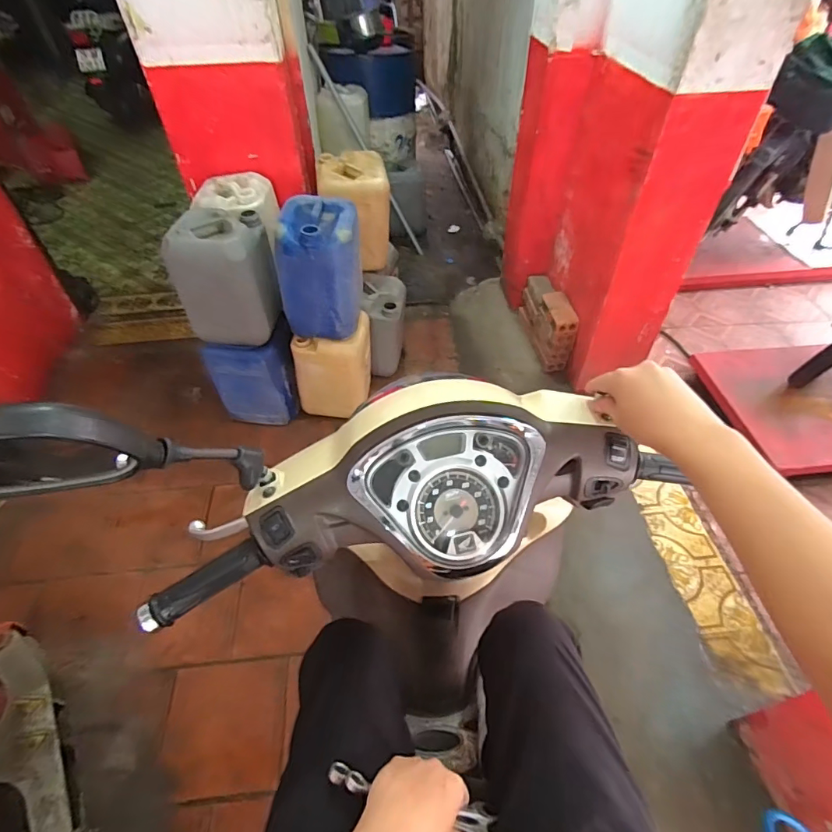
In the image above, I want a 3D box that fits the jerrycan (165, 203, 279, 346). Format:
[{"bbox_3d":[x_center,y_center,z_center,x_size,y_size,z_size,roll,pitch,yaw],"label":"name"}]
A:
[{"bbox_3d":[-0.612,-0.435,1.519,0.305,0.378,0.225,-9,49,-7],"label":"jerrycan"}]

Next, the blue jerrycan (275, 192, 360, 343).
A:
[{"bbox_3d":[-0.305,-0.469,1.528,0.266,0.375,0.260,-5,48,-3],"label":"blue jerrycan"}]

